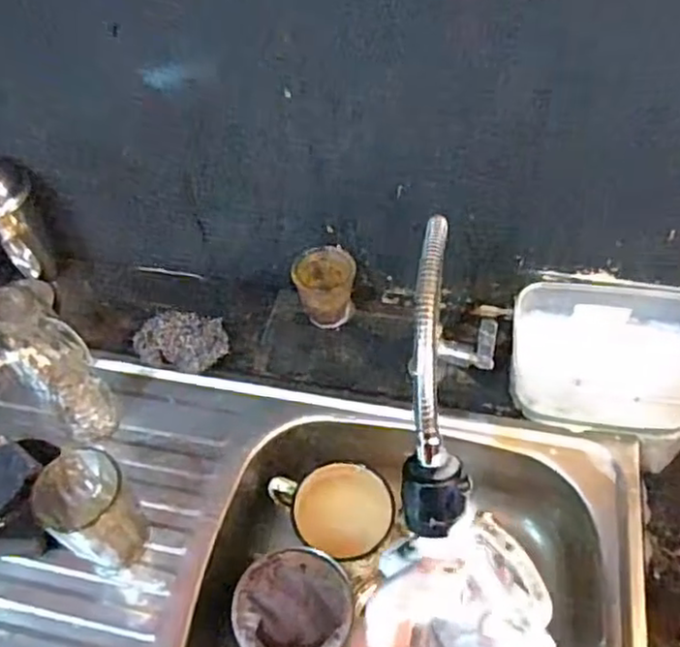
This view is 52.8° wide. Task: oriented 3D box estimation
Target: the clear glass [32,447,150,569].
[{"bbox_3d":[-0.232,0.180,0.645,0.074,0.104,0.080,-28,56,-17],"label":"clear glass"}]

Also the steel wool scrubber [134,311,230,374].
[{"bbox_3d":[-0.182,0.027,0.799,0.112,0.049,0.071,6,53,9],"label":"steel wool scrubber"}]

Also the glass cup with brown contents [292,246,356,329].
[{"bbox_3d":[-0.017,-0.035,0.819,0.070,0.095,0.064,-2,52,3],"label":"glass cup with brown contents"}]

